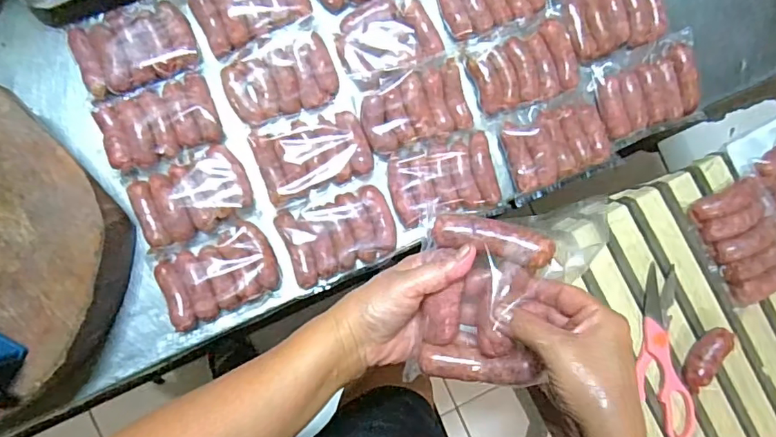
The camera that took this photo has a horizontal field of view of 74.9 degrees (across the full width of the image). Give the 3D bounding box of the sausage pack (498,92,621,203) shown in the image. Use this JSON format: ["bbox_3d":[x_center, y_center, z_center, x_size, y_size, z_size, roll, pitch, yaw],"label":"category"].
[{"bbox_3d":[0.212,-0.095,0.629,0.134,0.021,0.104,-24,92,-7],"label":"sausage pack"}]

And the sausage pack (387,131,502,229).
[{"bbox_3d":[0.067,-0.050,0.621,0.128,0.018,0.096,-14,91,-8],"label":"sausage pack"}]

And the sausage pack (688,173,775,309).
[{"bbox_3d":[0.418,0.024,0.588,0.094,0.034,0.127,-25,92,-7],"label":"sausage pack"}]

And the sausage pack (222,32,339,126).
[{"bbox_3d":[-0.127,-0.166,0.602,0.127,0.021,0.083,-19,91,-8],"label":"sausage pack"}]

